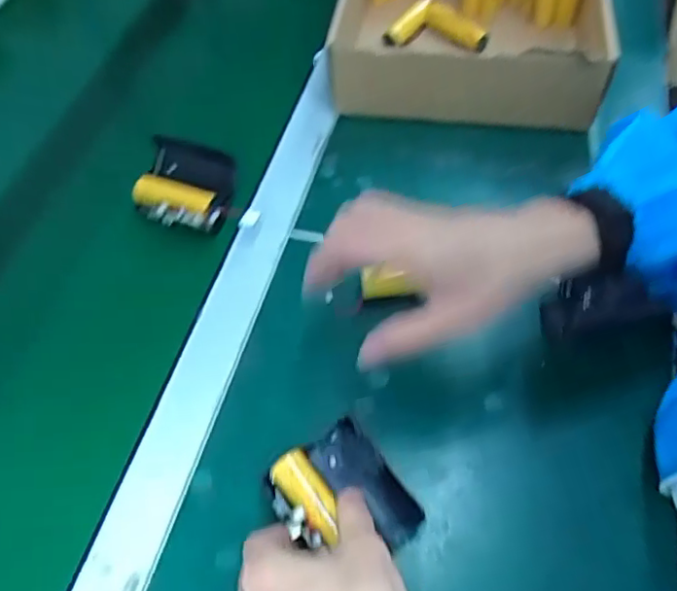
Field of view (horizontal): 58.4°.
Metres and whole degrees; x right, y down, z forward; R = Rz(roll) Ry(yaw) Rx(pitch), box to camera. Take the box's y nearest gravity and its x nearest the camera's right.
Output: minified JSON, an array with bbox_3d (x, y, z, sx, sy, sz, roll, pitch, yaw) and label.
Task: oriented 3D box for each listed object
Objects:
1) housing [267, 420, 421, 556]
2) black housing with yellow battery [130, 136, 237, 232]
[{"bbox_3d":[0.002,0.119,0.357,0.070,0.028,0.079,-27,62,-21],"label":"housing"},{"bbox_3d":[-0.128,-0.093,0.505,0.083,0.044,0.057,19,56,8],"label":"black housing with yellow battery"}]

